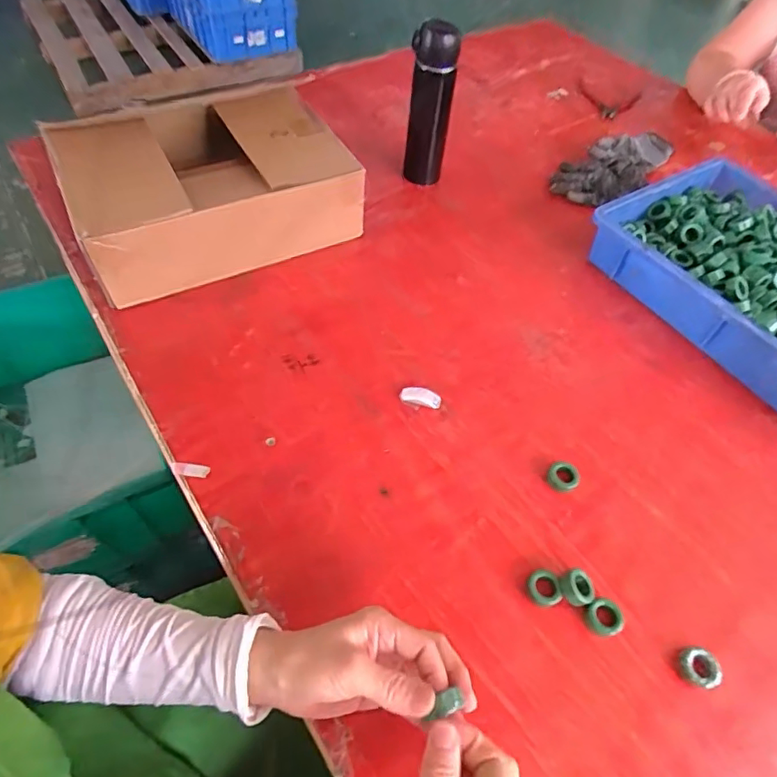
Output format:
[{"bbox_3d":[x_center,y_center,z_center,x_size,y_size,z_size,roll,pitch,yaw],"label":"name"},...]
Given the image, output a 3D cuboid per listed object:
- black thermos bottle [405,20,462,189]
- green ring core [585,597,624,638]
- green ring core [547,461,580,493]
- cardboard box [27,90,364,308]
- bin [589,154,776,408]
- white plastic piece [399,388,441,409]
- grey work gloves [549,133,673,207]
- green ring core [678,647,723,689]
[{"bbox_3d":[0.061,-0.409,0.785,0.059,0.216,0.055,11,54,3],"label":"black thermos bottle"},{"bbox_3d":[0.190,0.203,0.473,0.028,0.016,0.028,2,54,-3],"label":"green ring core"},{"bbox_3d":[0.181,0.093,0.555,0.031,0.015,0.031,2,54,-3],"label":"green ring core"},{"bbox_3d":[-0.227,-0.261,0.706,0.338,0.134,0.199,-22,59,-19],"label":"cardboard box"},{"bbox_3d":[0.508,-0.125,0.697,0.312,0.081,0.432,-25,60,-21],"label":"bin"},{"bbox_3d":[0.036,0.010,0.602,0.046,0.012,0.018,8,54,1],"label":"white plastic piece"},{"bbox_3d":[0.382,-0.378,0.901,0.117,0.036,0.251,36,59,20],"label":"grey work gloves"},{"bbox_3d":[0.263,0.239,0.456,0.033,0.017,0.031,2,54,-3],"label":"green ring core"}]

